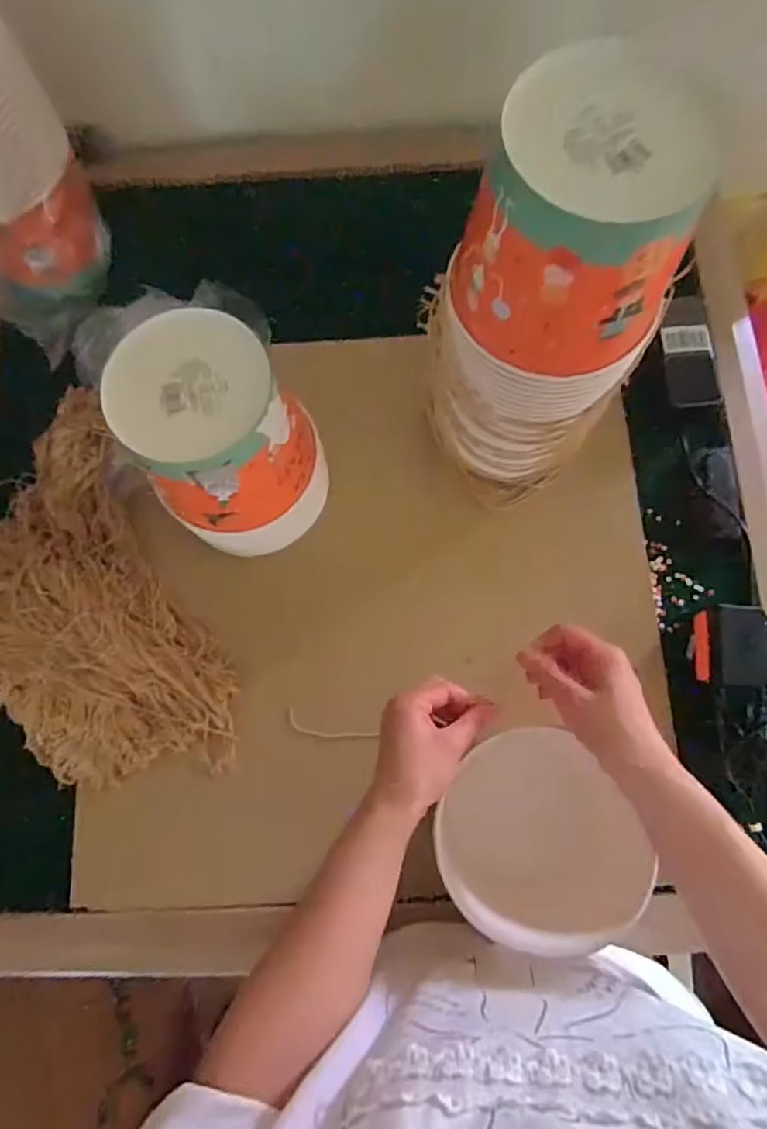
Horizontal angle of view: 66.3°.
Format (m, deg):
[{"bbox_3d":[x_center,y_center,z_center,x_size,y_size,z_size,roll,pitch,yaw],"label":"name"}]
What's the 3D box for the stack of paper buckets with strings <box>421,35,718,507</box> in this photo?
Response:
[{"bbox_3d":[0.132,-0.192,0.488,0.143,0.326,0.142,40,80,9],"label":"stack of paper buckets with strings"}]

